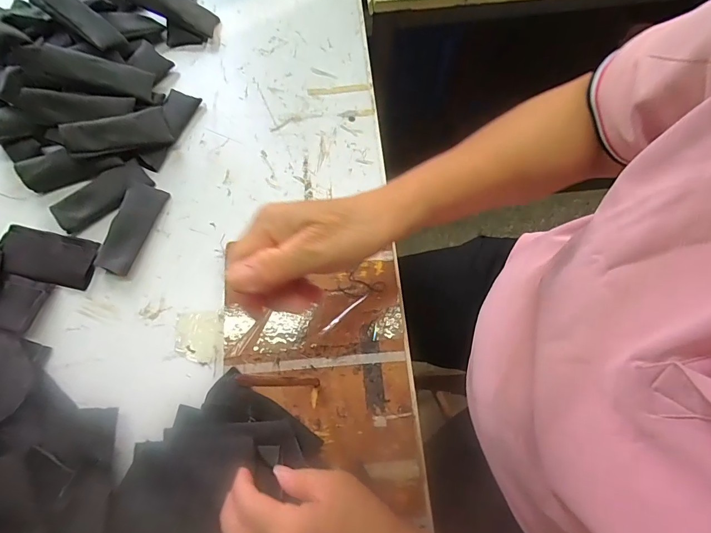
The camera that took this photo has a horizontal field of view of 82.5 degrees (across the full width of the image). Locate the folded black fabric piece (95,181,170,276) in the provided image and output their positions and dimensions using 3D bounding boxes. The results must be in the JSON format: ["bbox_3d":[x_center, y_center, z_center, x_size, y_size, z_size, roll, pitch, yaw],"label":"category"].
[{"bbox_3d":[-0.240,-0.041,0.436,0.037,0.009,0.101,24,72,-25],"label":"folded black fabric piece"}]

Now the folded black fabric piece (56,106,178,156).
[{"bbox_3d":[-0.260,-0.148,0.446,0.103,0.015,0.037,-18,116,-22],"label":"folded black fabric piece"}]

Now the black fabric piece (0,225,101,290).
[{"bbox_3d":[-0.335,-0.012,0.438,0.113,0.005,0.054,13,73,4],"label":"black fabric piece"}]

